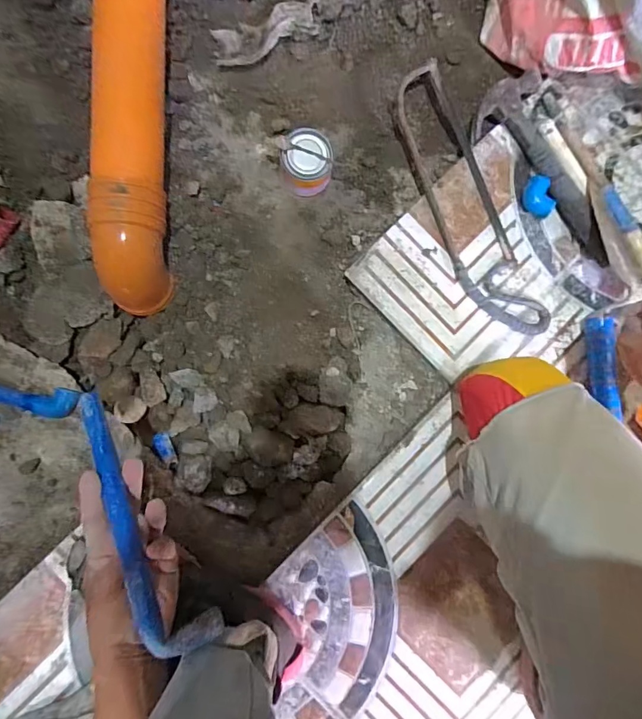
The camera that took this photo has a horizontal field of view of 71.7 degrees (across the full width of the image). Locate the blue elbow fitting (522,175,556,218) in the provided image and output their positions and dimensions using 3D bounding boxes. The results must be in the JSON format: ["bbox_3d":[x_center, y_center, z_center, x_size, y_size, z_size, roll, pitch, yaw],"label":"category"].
[{"bbox_3d":[0.294,-0.221,0.604,0.033,0.020,0.057,-8,87,-4],"label":"blue elbow fitting"}]

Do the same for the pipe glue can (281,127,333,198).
[{"bbox_3d":[-0.018,-0.267,0.609,0.070,0.055,0.076,-32,89,-4],"label":"pipe glue can"}]

